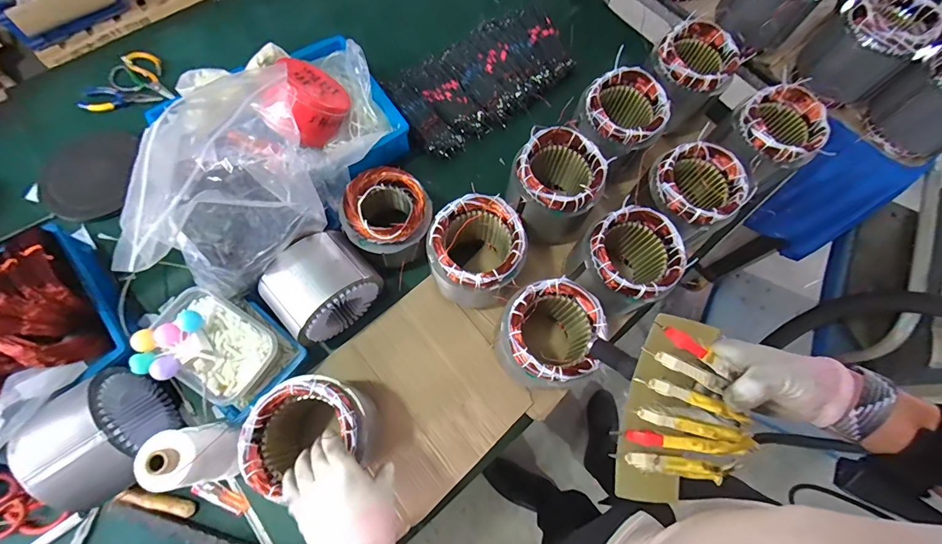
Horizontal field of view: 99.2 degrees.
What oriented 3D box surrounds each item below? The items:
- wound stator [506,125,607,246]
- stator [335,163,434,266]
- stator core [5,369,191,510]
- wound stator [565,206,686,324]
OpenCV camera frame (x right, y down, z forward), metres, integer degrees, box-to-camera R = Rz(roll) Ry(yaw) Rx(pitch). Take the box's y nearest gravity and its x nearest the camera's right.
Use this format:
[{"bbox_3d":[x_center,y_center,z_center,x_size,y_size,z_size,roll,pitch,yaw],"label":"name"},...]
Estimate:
[{"bbox_3d":[0.147,-0.149,0.704,0.147,0.150,0.144,22,72,6],"label":"wound stator"},{"bbox_3d":[-0.141,-0.088,0.688,0.137,0.136,0.133,1,71,-2],"label":"stator"},{"bbox_3d":[-0.514,0.226,0.569,0.123,0.145,0.147,-35,76,-12],"label":"stator core"},{"bbox_3d":[0.249,-0.009,0.672,0.142,0.172,0.148,40,75,11],"label":"wound stator"}]

